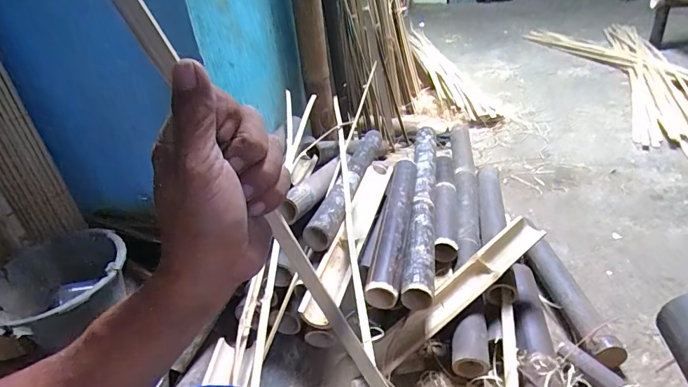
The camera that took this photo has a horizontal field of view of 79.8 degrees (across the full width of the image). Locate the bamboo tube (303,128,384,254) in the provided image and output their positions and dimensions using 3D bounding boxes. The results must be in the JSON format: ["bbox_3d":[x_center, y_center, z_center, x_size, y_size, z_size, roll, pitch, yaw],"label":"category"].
[{"bbox_3d":[0.022,-0.043,1.037,0.062,0.052,0.574,4,33,18],"label":"bamboo tube"}]

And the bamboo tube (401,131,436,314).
[{"bbox_3d":[0.202,0.006,1.048,0.062,0.072,0.699,1,32,12],"label":"bamboo tube"}]

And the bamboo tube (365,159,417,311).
[{"bbox_3d":[0.117,0.058,0.913,0.061,0.060,0.464,2,32,15],"label":"bamboo tube"}]

